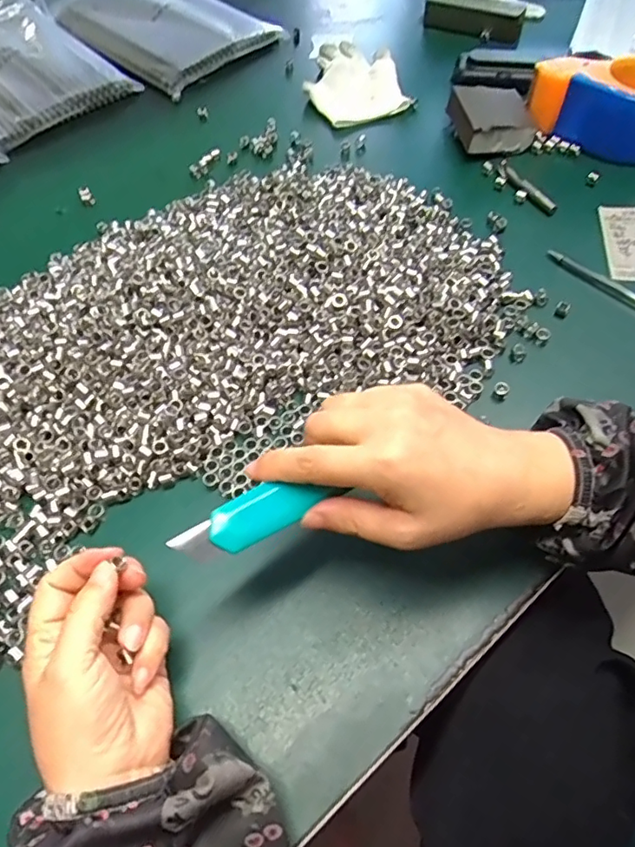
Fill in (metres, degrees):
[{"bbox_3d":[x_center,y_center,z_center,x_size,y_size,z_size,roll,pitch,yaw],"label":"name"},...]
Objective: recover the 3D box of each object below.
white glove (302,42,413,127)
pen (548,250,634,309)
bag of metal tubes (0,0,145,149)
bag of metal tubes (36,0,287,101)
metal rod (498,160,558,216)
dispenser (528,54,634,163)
[{"bbox_3d":[0.036,-0.392,0.622,0.101,0.016,0.146,-11,58,-3],"label":"white glove"},{"bbox_3d":[0.245,-0.104,0.433,0.013,0.009,0.137,-38,63,-18],"label":"pen"},{"bbox_3d":[-0.385,-0.454,0.681,0.182,0.029,0.317,-37,63,-18],"label":"bag of metal tubes"},{"bbox_3d":[-0.216,-0.540,0.723,0.189,0.024,0.327,-37,63,-18],"label":"bag of metal tubes"},{"bbox_3d":[0.191,-0.218,0.505,0.013,0.011,0.078,-24,60,-11],"label":"metal rod"},{"bbox_3d":[0.276,-0.301,0.510,0.137,0.065,0.092,38,68,23],"label":"dispenser"}]

